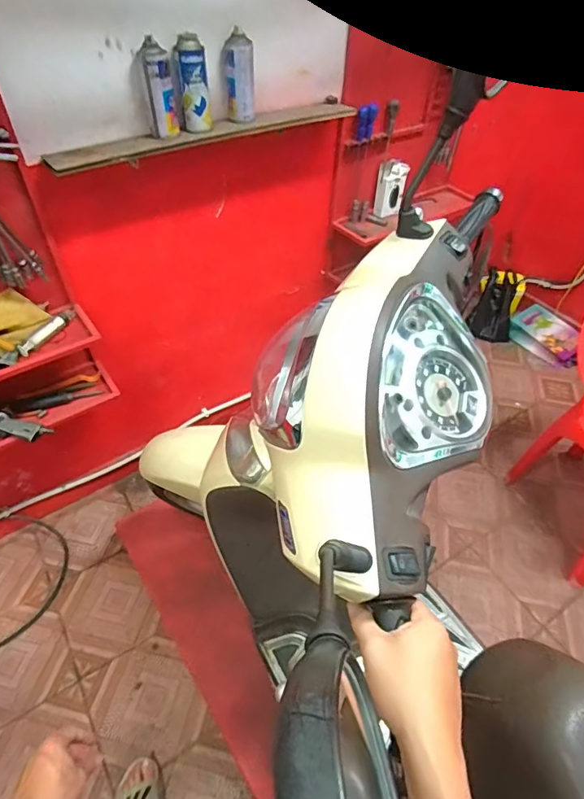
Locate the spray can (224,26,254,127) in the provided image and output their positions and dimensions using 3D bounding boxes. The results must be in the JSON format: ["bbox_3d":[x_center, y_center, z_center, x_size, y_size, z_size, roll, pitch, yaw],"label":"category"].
[{"bbox_3d":[-0.121,-0.732,1.086,0.067,0.156,0.065,-1,47,-3],"label":"spray can"}]

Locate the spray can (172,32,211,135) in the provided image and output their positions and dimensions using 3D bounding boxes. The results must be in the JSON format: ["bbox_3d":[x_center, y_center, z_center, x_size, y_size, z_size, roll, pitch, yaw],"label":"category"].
[{"bbox_3d":[-0.214,-0.677,1.026,0.063,0.167,0.056,-5,47,-6],"label":"spray can"}]

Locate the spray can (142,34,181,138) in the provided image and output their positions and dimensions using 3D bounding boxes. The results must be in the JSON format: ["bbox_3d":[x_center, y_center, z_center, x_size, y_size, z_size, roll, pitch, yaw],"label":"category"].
[{"bbox_3d":[-0.274,-0.640,0.986,0.063,0.156,0.052,-20,51,-20],"label":"spray can"}]

